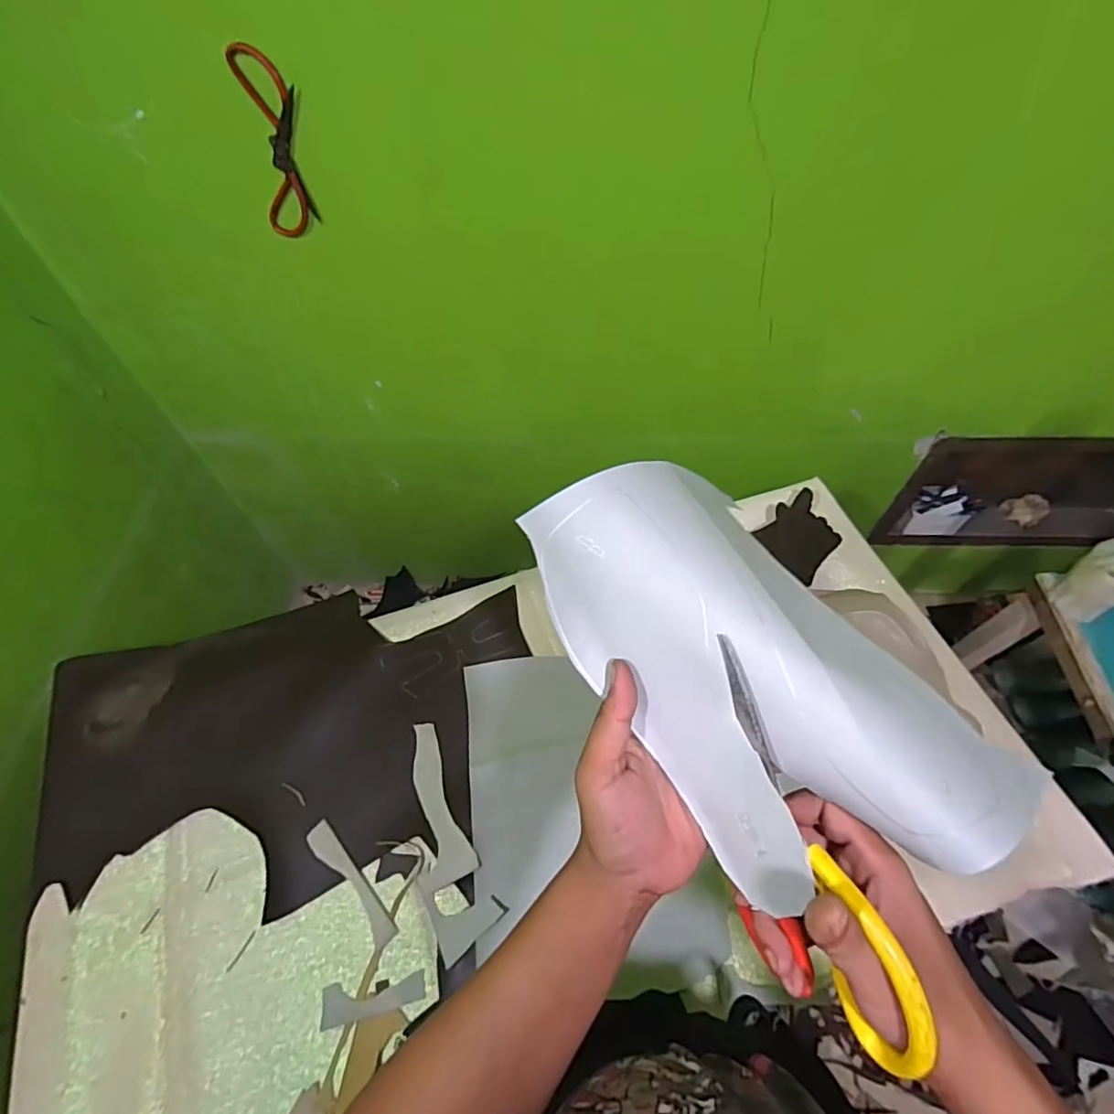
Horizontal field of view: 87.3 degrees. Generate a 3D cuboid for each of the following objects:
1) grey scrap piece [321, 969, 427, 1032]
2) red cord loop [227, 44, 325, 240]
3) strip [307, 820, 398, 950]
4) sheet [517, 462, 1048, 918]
[{"bbox_3d":[-0.200,0.480,0.639,0.111,0.005,0.037,-12,57,-6],"label":"grey scrap piece"},{"bbox_3d":[-0.376,-0.545,0.781,0.089,0.218,0.019,-11,57,-5],"label":"red cord loop"},{"bbox_3d":[-0.247,0.388,0.697,0.028,0.006,0.160,-40,67,-18],"label":"strip"},{"bbox_3d":[0.106,0.065,0.333,0.291,0.081,0.150,41,66,10],"label":"sheet"}]

